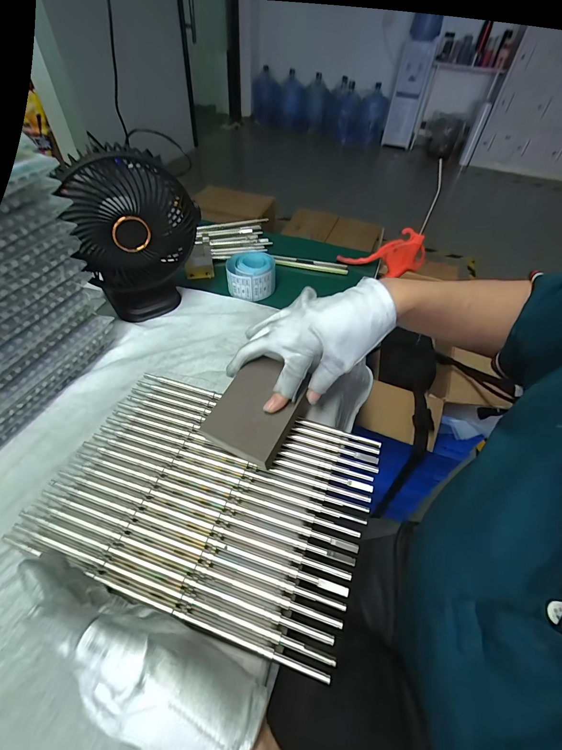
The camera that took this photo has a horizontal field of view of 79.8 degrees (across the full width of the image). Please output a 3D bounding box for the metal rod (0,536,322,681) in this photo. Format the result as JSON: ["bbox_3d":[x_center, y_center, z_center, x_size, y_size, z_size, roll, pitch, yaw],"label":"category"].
[{"bbox_3d":[-0.094,0.160,0.239,0.261,0.004,0.006,14,50,12],"label":"metal rod"}]

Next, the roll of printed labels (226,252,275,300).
[{"bbox_3d":[-0.042,-0.143,0.474,0.067,0.036,0.057,-3,49,-4],"label":"roll of printed labels"}]

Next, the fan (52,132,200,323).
[{"bbox_3d":[-0.173,-0.168,0.398,0.136,0.187,0.092,-30,56,-24],"label":"fan"}]

